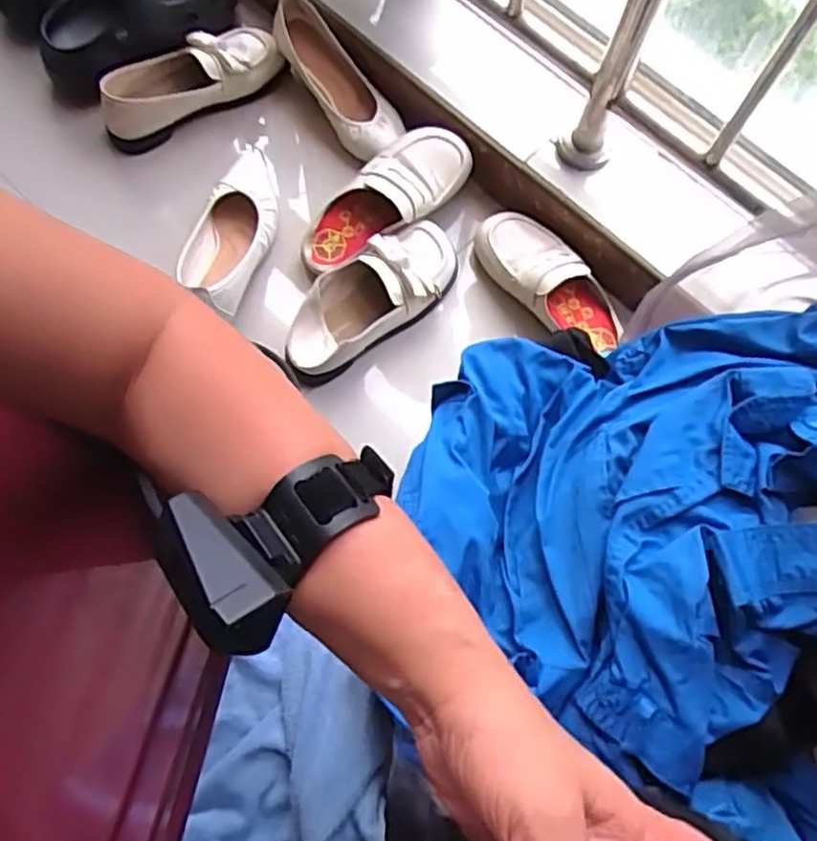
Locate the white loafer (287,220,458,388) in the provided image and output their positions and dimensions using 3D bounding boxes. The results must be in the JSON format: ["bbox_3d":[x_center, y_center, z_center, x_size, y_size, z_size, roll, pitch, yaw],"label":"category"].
[{"bbox_3d":[-0.042,-0.146,0.846,0.242,0.067,0.099,-37,77,-12],"label":"white loafer"}]

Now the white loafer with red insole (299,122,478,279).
[{"bbox_3d":[-0.026,-0.267,0.869,0.243,0.053,0.098,-42,79,-13],"label":"white loafer with red insole"}]

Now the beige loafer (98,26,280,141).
[{"bbox_3d":[-0.274,-0.436,0.911,0.242,0.061,0.081,-34,77,-12],"label":"beige loafer"}]

